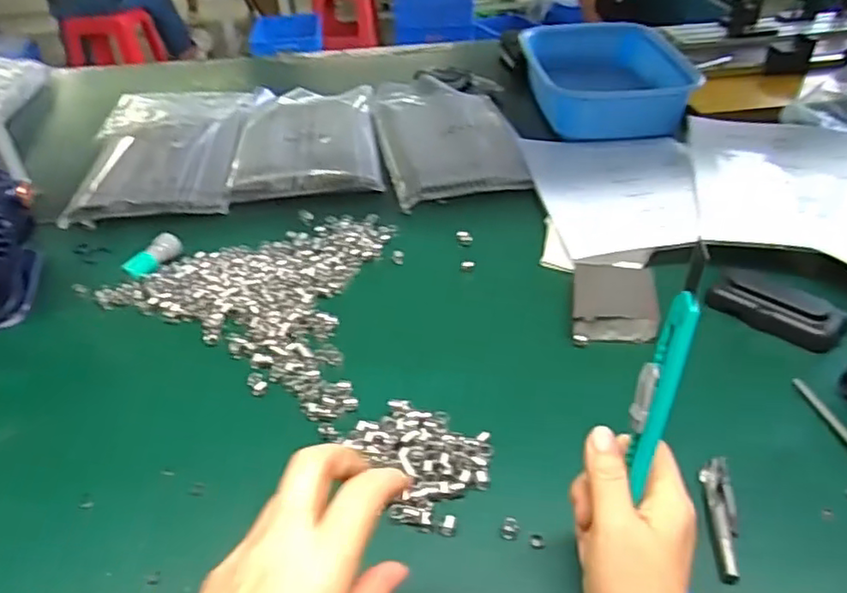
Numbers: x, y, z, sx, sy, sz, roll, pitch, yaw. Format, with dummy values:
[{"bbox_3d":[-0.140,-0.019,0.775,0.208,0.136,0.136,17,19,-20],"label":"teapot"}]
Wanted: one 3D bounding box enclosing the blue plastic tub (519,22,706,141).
[{"bbox_3d":[0.261,-0.321,0.934,0.216,0.072,0.278,0,38,1],"label":"blue plastic tub"}]

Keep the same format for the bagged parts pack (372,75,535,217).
[{"bbox_3d":[0.029,-0.228,0.865,0.177,0.020,0.344,-7,39,-8],"label":"bagged parts pack"}]

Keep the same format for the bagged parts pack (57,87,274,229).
[{"bbox_3d":[-0.332,-0.198,0.840,0.198,0.030,0.335,-2,38,-2],"label":"bagged parts pack"}]

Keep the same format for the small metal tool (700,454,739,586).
[{"bbox_3d":[0.186,0.135,0.396,0.017,0.008,0.087,6,39,9],"label":"small metal tool"}]

